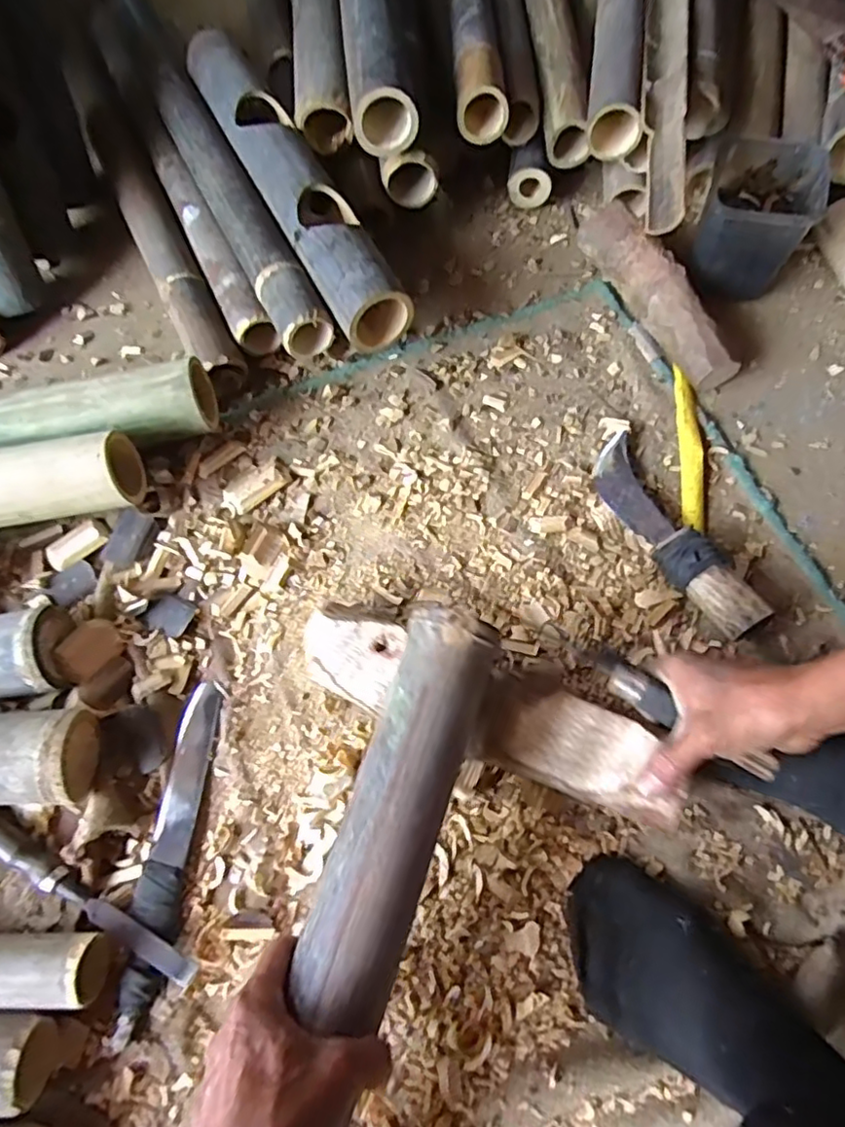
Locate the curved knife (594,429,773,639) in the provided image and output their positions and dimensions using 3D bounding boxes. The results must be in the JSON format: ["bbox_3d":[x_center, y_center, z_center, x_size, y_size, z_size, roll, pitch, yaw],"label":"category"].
[{"bbox_3d":[0.247,-0.034,0.611,0.063,0.037,0.239,-24,58,-8],"label":"curved knife"}]

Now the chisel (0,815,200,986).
[{"bbox_3d":[-0.287,0.271,0.506,0.239,0.020,0.025,27,72,11],"label":"chisel"}]

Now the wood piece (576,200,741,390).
[{"bbox_3d":[0.273,-0.310,0.705,0.061,0.064,0.257,-27,71,-9],"label":"wood piece"}]

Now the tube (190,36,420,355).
[{"bbox_3d":[-0.151,-0.438,0.702,0.074,0.068,0.467,-27,70,-9],"label":"tube"}]

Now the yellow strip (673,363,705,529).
[{"bbox_3d":[0.289,-0.126,0.660,0.022,0.012,0.201,4,69,2],"label":"yellow strip"}]

